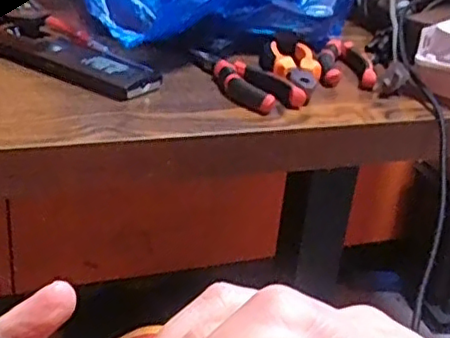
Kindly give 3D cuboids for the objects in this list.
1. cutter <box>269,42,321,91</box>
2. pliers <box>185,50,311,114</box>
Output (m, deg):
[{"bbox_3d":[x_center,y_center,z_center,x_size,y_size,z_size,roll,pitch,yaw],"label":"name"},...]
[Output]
[{"bbox_3d":[0.070,-0.100,0.627,0.044,0.017,0.135,4,26,-4],"label":"cutter"},{"bbox_3d":[0.011,-0.087,0.600,0.048,0.019,0.151,-11,30,-31],"label":"pliers"}]

